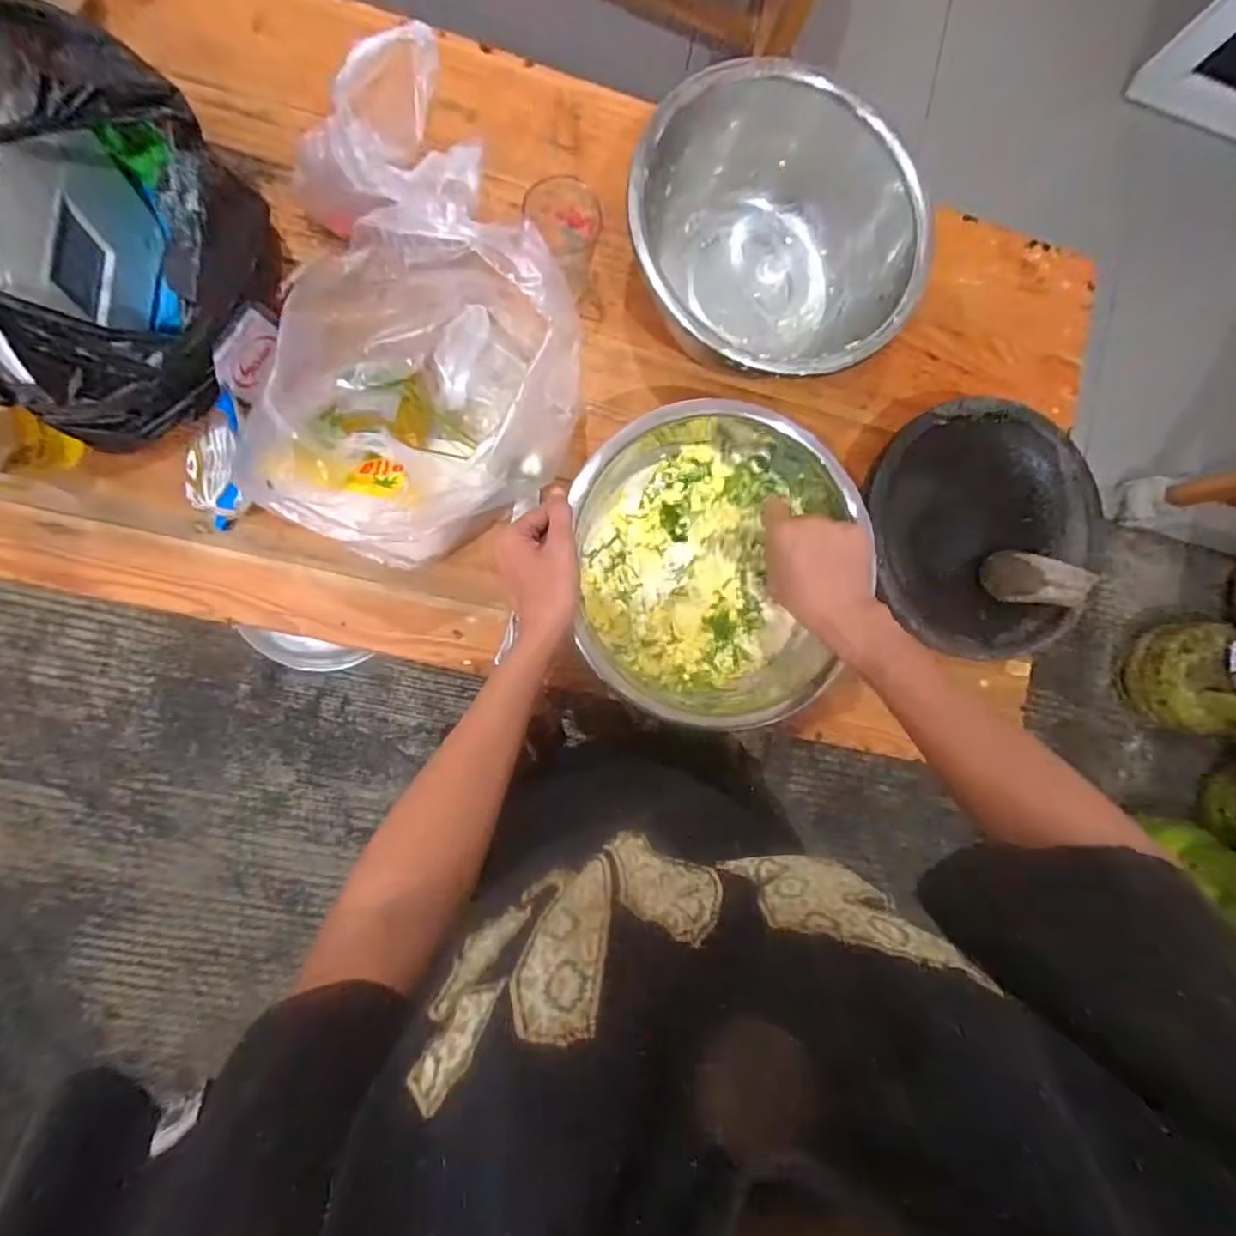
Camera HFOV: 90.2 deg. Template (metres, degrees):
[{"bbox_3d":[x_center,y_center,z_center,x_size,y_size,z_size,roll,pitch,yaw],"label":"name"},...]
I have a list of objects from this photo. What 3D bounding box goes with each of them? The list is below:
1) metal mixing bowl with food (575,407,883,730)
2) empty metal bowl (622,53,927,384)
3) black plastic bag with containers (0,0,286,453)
[{"bbox_3d":[0.085,-0.041,0.548,0.234,0.100,0.273,-3,87,-5],"label":"metal mixing bowl with food"},{"bbox_3d":[0.134,-0.326,0.568,0.251,0.134,0.227,33,82,-7],"label":"empty metal bowl"},{"bbox_3d":[-0.358,-0.246,0.420,0.186,0.185,0.206,-11,89,-11],"label":"black plastic bag with containers"}]

